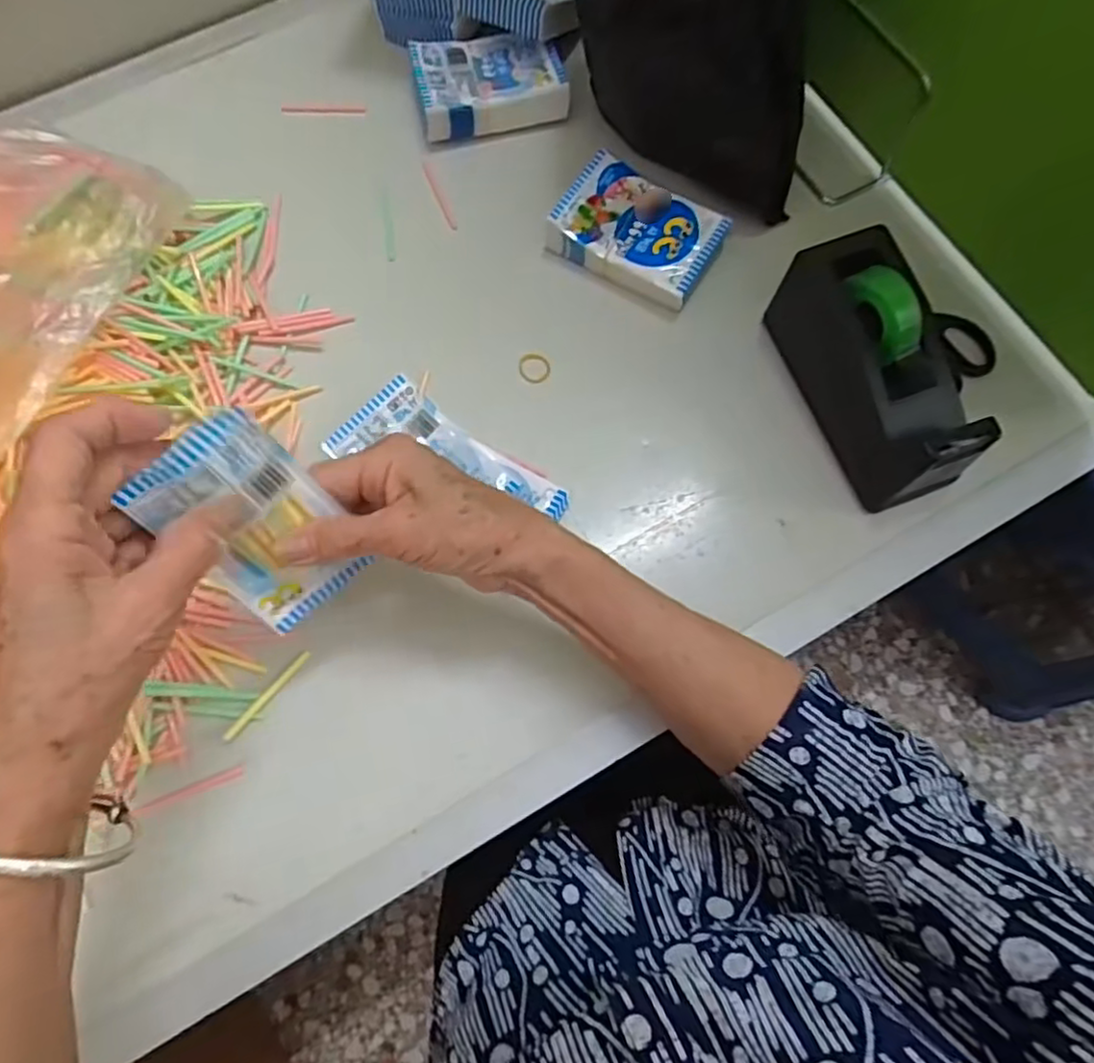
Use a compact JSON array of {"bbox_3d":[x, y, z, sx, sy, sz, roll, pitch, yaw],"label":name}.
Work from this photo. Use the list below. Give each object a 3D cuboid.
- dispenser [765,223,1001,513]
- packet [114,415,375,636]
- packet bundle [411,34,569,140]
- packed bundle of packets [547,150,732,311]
[{"bbox_3d":[0.198,-0.098,0.399,0.066,0.079,0.150,-21,75,-5],"label":"dispenser"},{"bbox_3d":[-0.129,0.000,0.309,0.060,0.106,0.011,-39,47,-7],"label":"packet"},{"bbox_3d":[-0.042,-0.329,0.499,0.103,0.030,0.072,-14,74,-3],"label":"packet bundle"},{"bbox_3d":[0.061,-0.201,0.456,0.106,0.027,0.067,30,76,9],"label":"packed bundle of packets"}]

